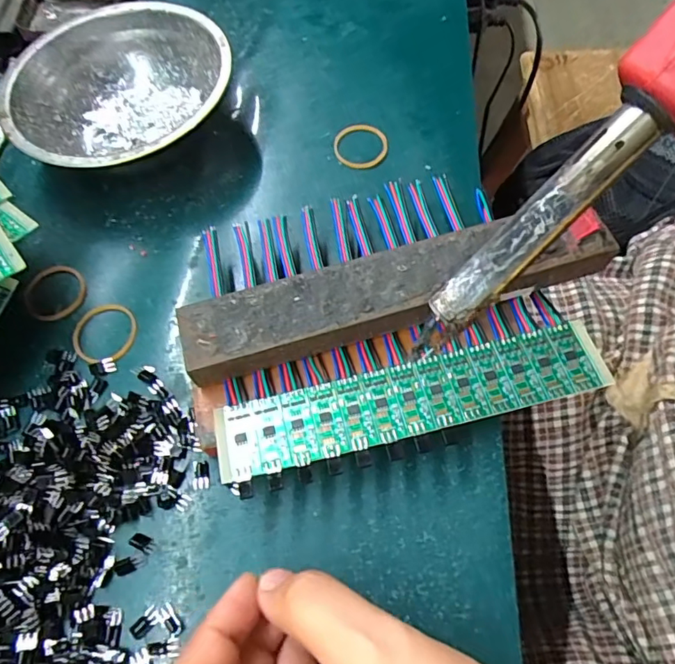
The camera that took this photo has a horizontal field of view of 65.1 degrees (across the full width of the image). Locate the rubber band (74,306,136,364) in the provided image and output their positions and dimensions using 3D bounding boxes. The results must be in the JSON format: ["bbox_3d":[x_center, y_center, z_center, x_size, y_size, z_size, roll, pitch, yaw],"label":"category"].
[{"bbox_3d":[-0.117,0.000,0.264,0.031,0.004,0.033,-1,64,3],"label":"rubber band"}]

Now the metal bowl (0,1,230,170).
[{"bbox_3d":[-0.122,-0.134,0.310,0.120,0.041,0.123,-1,64,3],"label":"metal bowl"}]

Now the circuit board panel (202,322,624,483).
[{"bbox_3d":[0.031,0.028,0.222,0.163,0.004,0.033,-13,60,-3],"label":"circuit board panel"}]

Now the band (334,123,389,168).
[{"bbox_3d":[0.013,-0.110,0.309,0.032,0.004,0.033,-1,64,3],"label":"band"}]

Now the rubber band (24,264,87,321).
[{"bbox_3d":[-0.148,-0.021,0.277,0.032,0.004,0.031,-1,64,3],"label":"rubber band"}]

